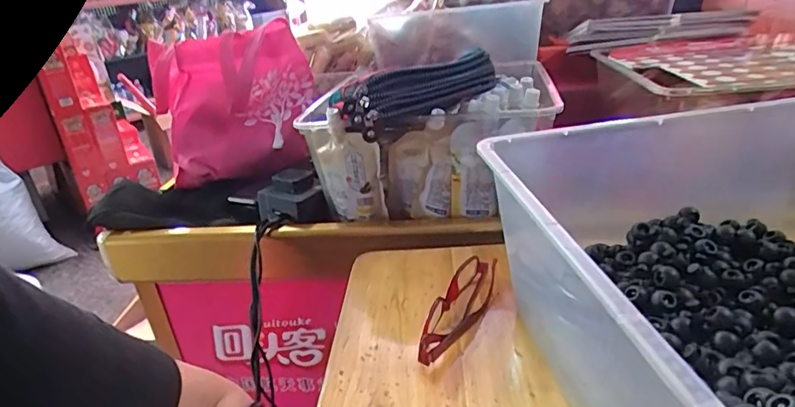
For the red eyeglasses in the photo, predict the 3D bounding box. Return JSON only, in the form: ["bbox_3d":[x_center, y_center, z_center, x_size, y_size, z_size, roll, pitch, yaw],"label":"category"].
[{"bbox_3d":[0.054,0.083,0.426,0.030,0.031,0.131,6,28,28],"label":"red eyeglasses"}]

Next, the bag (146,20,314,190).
[{"bbox_3d":[-0.247,-0.150,0.791,0.212,0.211,0.149,-19,28,-27],"label":"bag"}]

